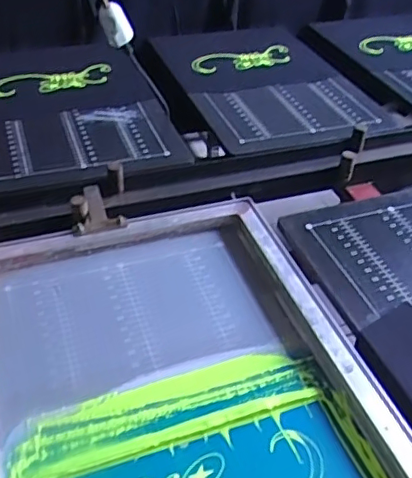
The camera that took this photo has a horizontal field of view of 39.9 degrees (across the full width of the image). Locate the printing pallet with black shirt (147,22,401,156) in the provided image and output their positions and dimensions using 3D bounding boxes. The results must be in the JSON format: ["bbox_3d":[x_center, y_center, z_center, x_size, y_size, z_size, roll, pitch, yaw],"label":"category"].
[{"bbox_3d":[0.154,-0.373,1.327,0.418,0.055,0.652,-10,42,-20],"label":"printing pallet with black shirt"}]

